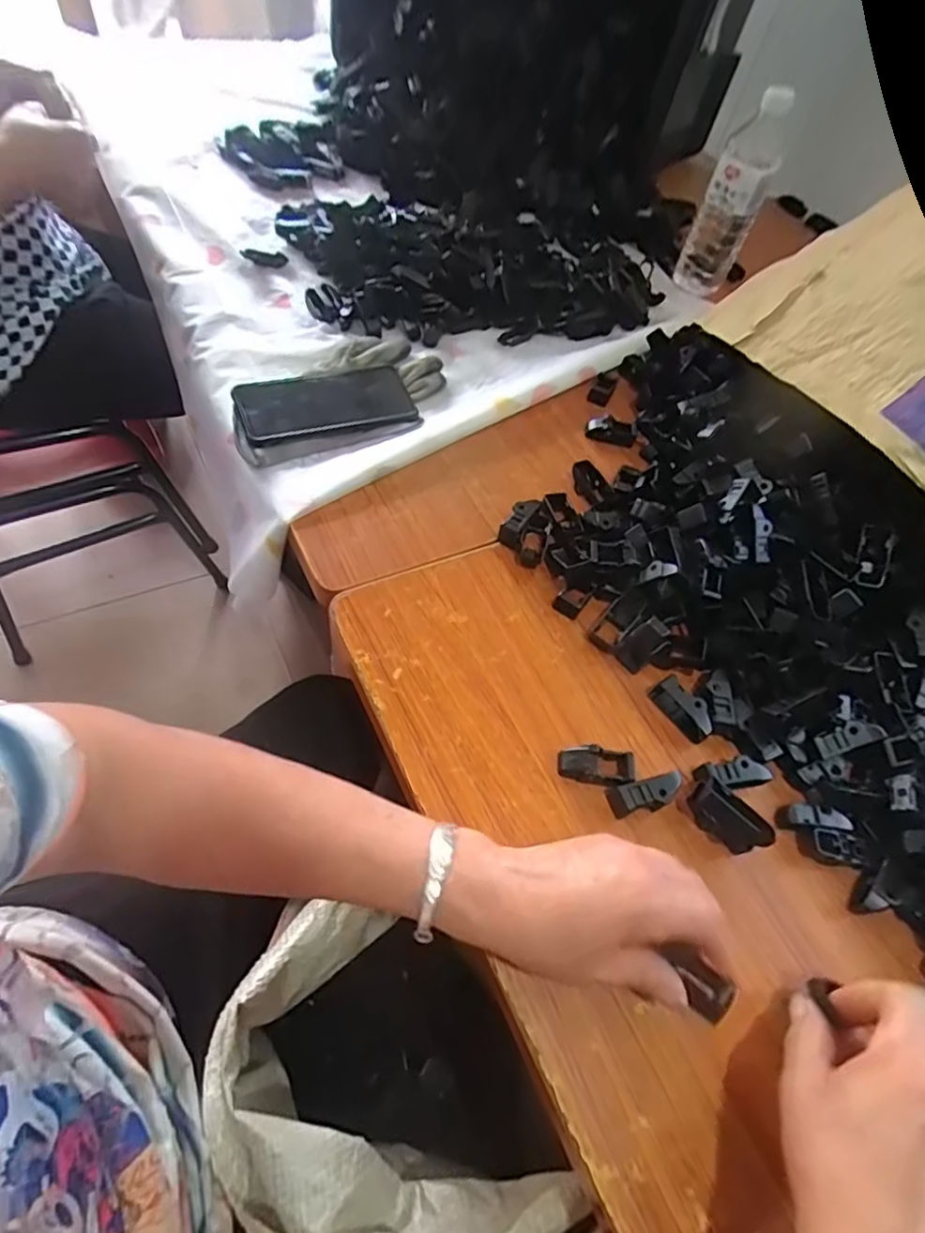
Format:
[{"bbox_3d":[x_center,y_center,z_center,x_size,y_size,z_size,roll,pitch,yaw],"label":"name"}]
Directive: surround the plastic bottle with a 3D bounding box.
[{"bbox_3d":[0.325,-0.501,0.721,0.067,0.195,0.068,23,57,6],"label":"plastic bottle"}]

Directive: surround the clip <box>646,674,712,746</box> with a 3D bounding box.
[{"bbox_3d":[0.166,0.069,0.446,0.019,0.022,0.050,-30,67,-24],"label":"clip"}]

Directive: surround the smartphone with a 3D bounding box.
[{"bbox_3d":[-0.127,-0.204,0.564,0.160,0.012,0.078,-16,66,-20],"label":"smartphone"}]

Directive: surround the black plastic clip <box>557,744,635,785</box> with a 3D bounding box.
[{"bbox_3d":[0.093,0.103,0.410,0.051,0.016,0.024,8,57,-4],"label":"black plastic clip"}]

